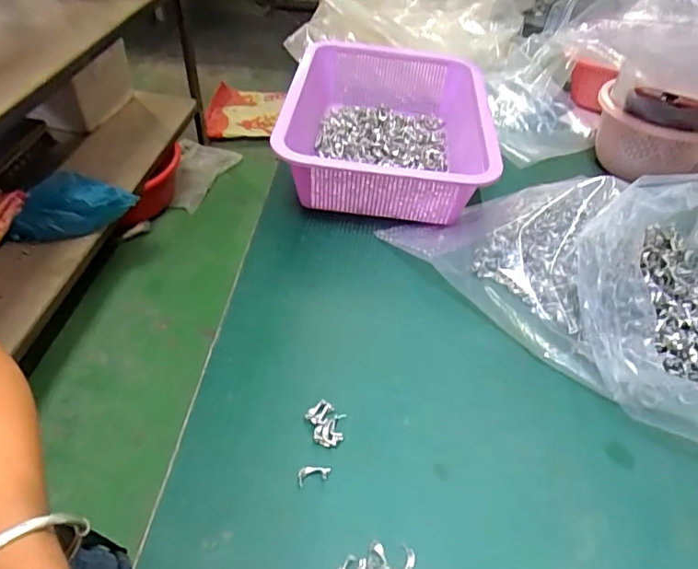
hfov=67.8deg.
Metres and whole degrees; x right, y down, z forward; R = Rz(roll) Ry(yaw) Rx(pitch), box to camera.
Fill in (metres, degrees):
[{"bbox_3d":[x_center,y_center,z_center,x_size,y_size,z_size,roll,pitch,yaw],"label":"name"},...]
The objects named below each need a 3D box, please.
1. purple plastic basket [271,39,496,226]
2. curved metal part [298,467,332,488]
[{"bbox_3d":[0.047,-0.185,0.620,0.234,0.093,0.319,5,44,-2],"label":"purple plastic basket"},{"bbox_3d":[-0.023,0.126,0.346,0.022,0.004,0.011,-12,47,-18],"label":"curved metal part"}]

